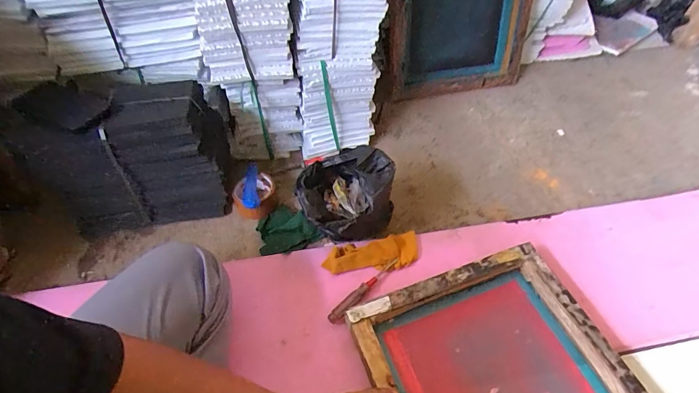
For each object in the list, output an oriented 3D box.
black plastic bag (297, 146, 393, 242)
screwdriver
[{"bbox_3d":[-0.002,0.005,0.754,0.183,0.147,0.140,-17,52,-12],"label":"black plastic bag"},{"bbox_3d":[0.027,0.165,0.699,0.020,0.015,0.168,37,60,26],"label":"screwdriver"}]

